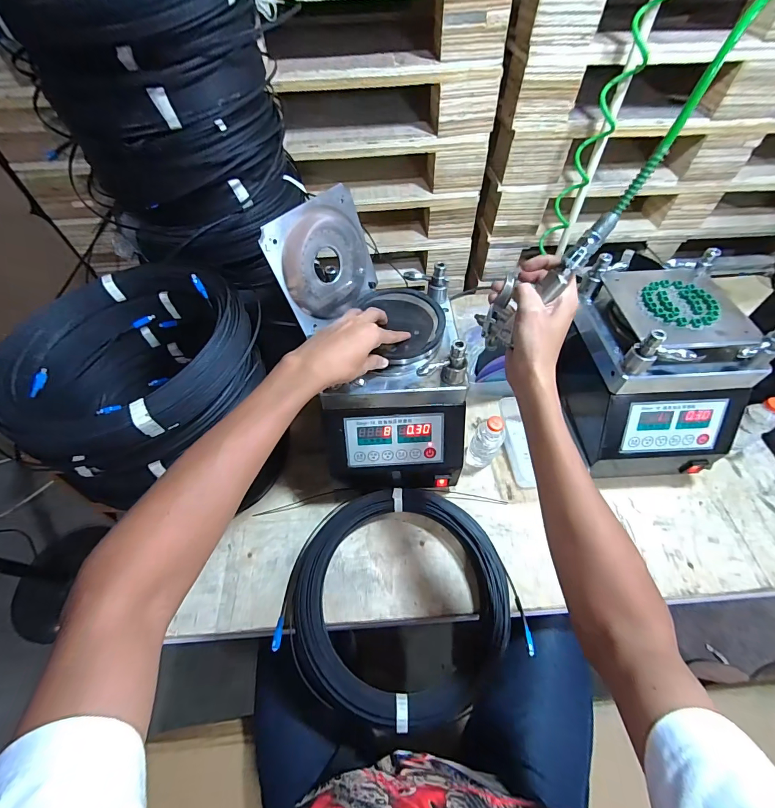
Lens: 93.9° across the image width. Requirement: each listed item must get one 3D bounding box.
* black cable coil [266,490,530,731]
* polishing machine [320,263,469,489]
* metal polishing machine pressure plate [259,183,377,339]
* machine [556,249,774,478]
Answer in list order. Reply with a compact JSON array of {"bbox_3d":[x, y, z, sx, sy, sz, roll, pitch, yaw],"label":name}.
[{"bbox_3d":[0.011,0.291,0.552,0.335,0.052,0.317,-1,56,1],"label":"black cable coil"},{"bbox_3d":[0.012,-0.036,0.609,0.208,0.231,0.266,0,56,2],"label":"polishing machine"},{"bbox_3d":[-0.090,-0.209,0.543,0.013,0.167,0.173,23,56,36],"label":"metal polishing machine pressure plate"},{"bbox_3d":[0.444,-0.049,0.638,0.218,0.283,0.279,-3,56,0],"label":"machine"}]

